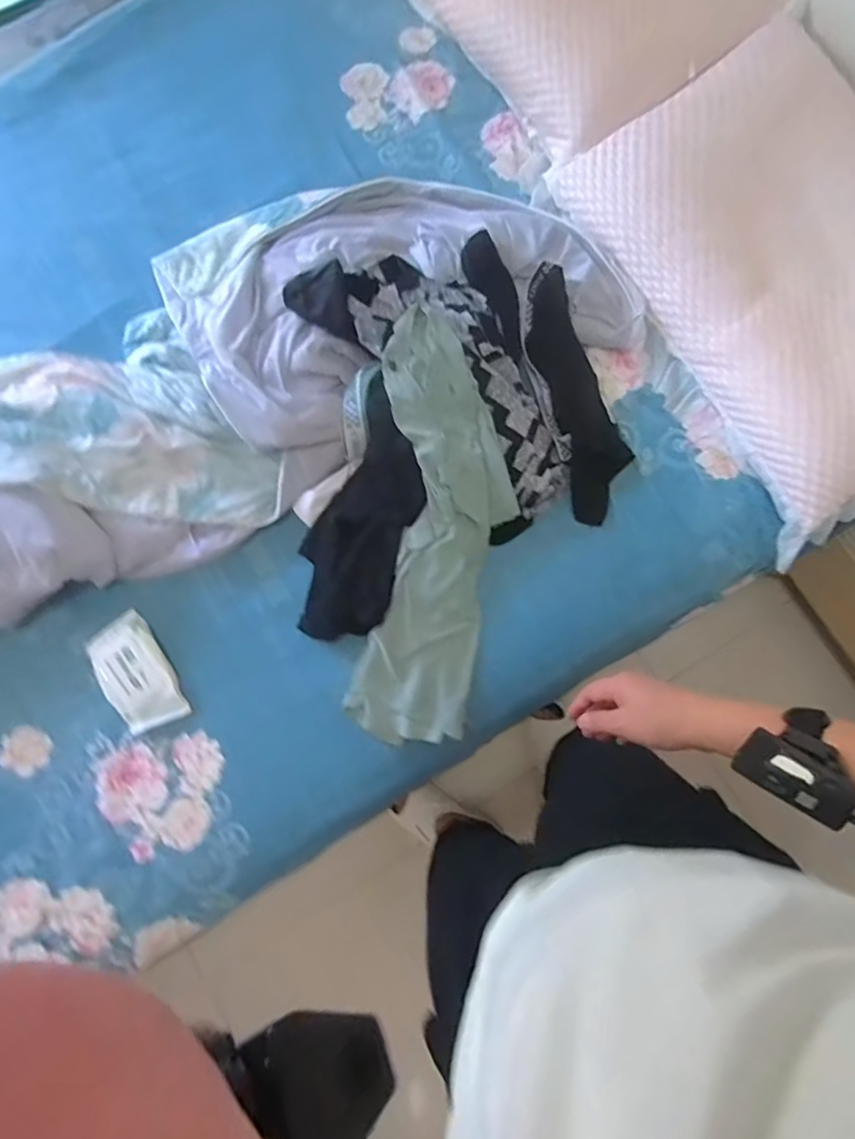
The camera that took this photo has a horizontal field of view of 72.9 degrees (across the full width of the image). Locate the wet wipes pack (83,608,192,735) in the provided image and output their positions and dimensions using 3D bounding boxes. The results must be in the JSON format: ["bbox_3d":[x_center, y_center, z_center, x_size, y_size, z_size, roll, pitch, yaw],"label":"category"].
[{"bbox_3d":[-0.423,0.149,0.836,0.091,0.038,0.169,-29,81,-4],"label":"wet wipes pack"}]

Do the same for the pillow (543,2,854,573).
[{"bbox_3d":[0.547,-0.434,0.860,0.387,0.138,0.708,-32,81,-4],"label":"pillow"}]

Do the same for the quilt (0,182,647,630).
[{"bbox_3d":[-0.353,-0.282,0.873,1.293,0.123,0.461,-28,81,-4],"label":"quilt"}]

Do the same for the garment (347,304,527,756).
[{"bbox_3d":[0.017,-0.058,0.827,0.196,0.115,0.581,6,80,2],"label":"garment"}]

